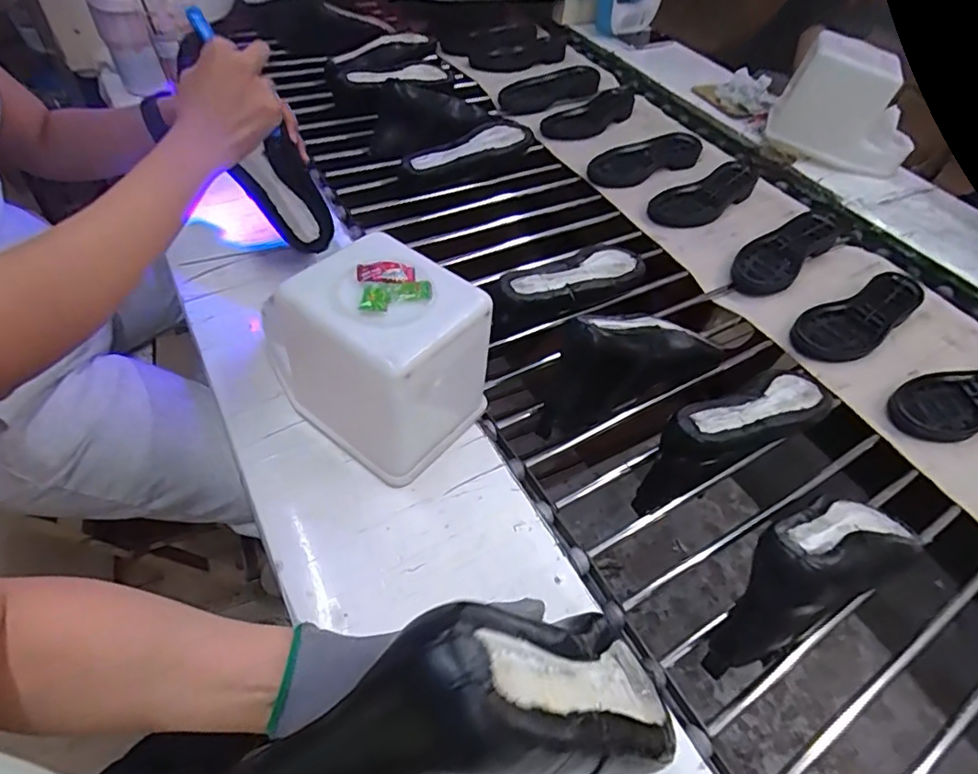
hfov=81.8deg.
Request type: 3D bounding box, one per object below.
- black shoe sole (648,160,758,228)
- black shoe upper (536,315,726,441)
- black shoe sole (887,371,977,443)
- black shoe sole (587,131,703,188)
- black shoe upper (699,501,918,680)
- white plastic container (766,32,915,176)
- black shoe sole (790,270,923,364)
[{"bbox_3d":[0.390,-0.346,1.009,0.242,0.030,0.091,-31,59,-27],"label":"black shoe sole"},{"bbox_3d":[0.165,-0.034,0.672,0.246,0.117,0.078,-22,55,-21],"label":"black shoe upper"},{"bbox_3d":[0.639,0.014,0.738,0.252,0.029,0.086,-9,52,-13],"label":"black shoe sole"},{"bbox_3d":[0.296,-0.435,1.074,0.253,0.028,0.096,-22,55,-21],"label":"black shoe sole"},{"bbox_3d":[0.298,0.168,0.519,0.243,0.123,0.084,-19,54,-19],"label":"black shoe upper"},{"bbox_3d":[0.678,-0.516,1.052,0.253,0.189,0.106,24,51,14],"label":"white plastic container"},{"bbox_3d":[0.541,-0.100,0.820,0.255,0.029,0.090,-24,56,-23],"label":"black shoe sole"}]

